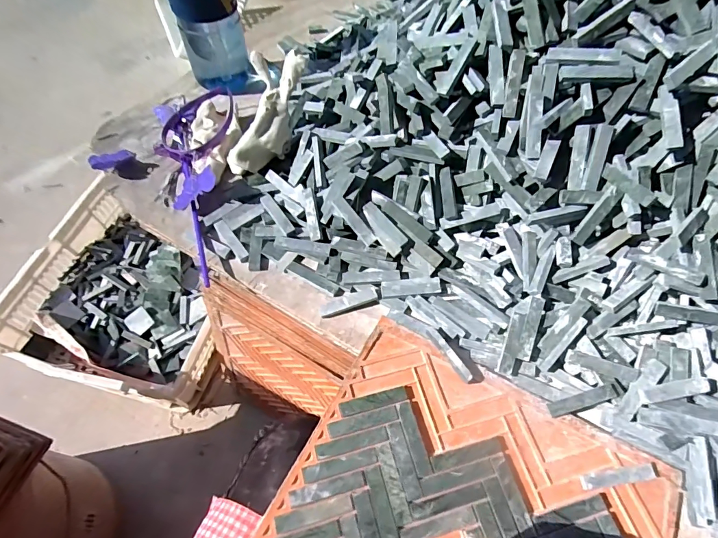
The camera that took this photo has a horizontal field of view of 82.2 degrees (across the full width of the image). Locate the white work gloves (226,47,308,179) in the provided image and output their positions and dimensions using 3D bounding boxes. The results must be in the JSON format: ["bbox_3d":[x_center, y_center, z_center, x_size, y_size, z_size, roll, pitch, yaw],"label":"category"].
[{"bbox_3d":[-0.109,-0.183,0.494,0.054,0.055,0.152,31,107,16],"label":"white work gloves"}]

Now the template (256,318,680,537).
[{"bbox_3d":[0.066,0.243,0.311,0.289,0.019,0.350,26,62,14],"label":"template"}]

